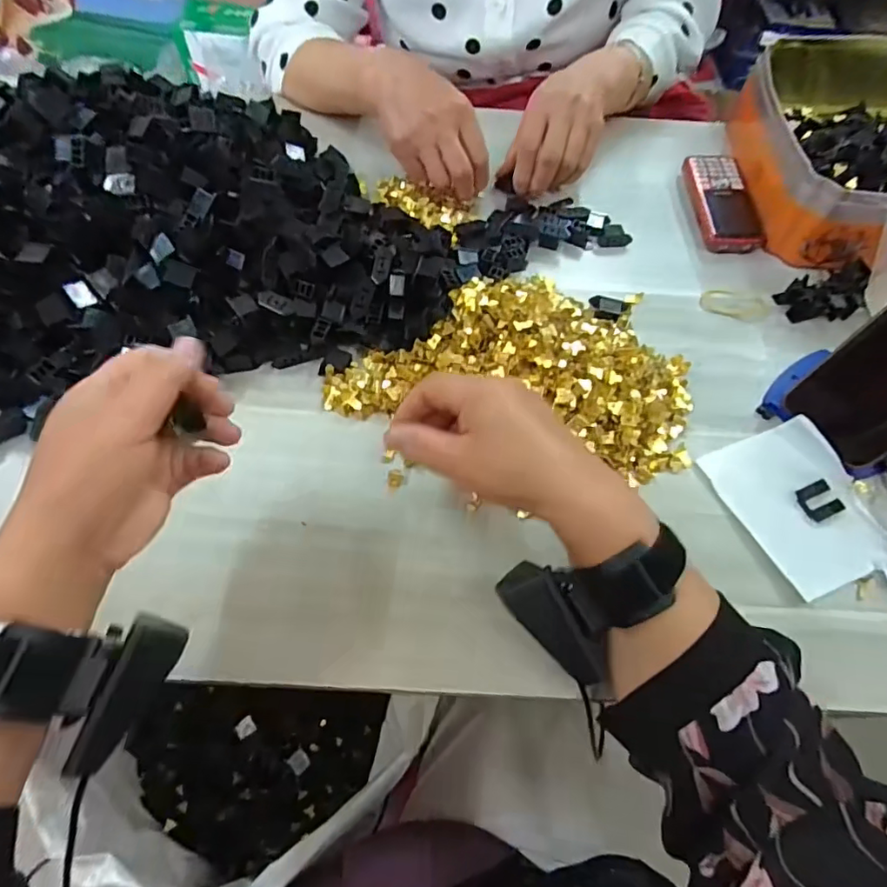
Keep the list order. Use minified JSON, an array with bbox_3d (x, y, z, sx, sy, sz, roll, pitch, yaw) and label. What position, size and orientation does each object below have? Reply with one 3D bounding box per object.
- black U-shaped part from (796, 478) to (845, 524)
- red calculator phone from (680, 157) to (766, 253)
[{"bbox_3d":[0.270,0.041,0.389,0.027,0.007,0.024,-22,65,-14],"label":"black U-shaped part"},{"bbox_3d":[0.278,-0.237,0.537,0.058,0.022,0.122,-1,62,-4],"label":"red calculator phone"}]

